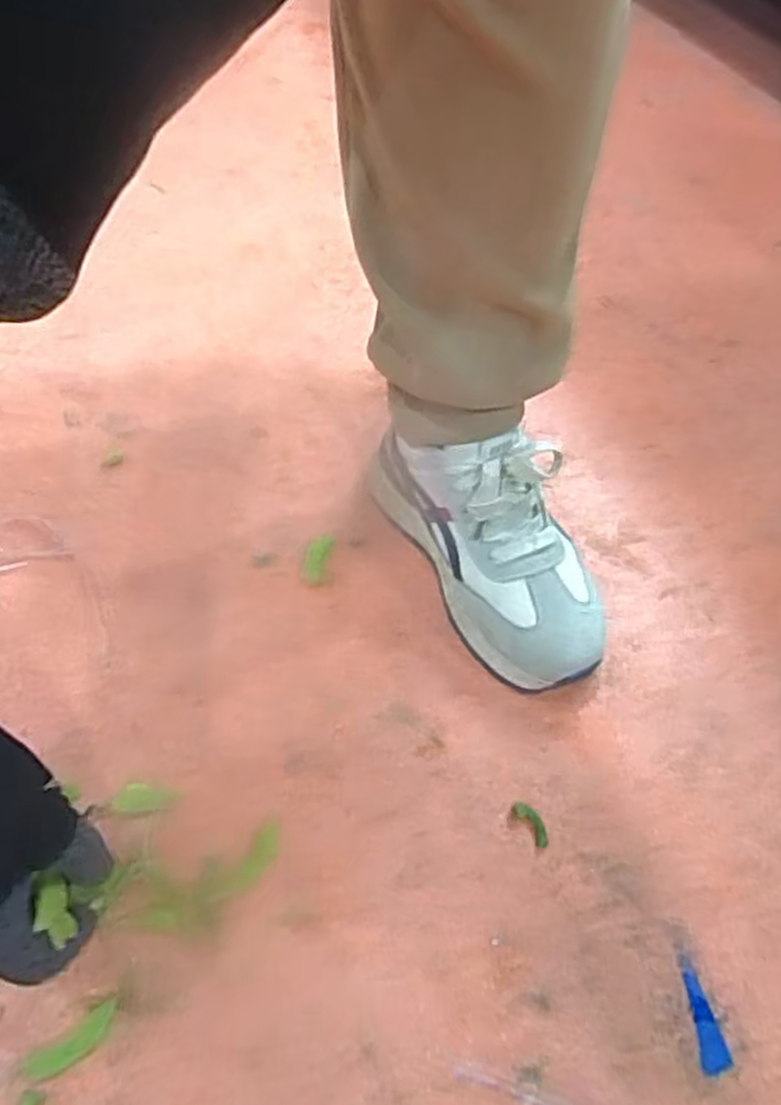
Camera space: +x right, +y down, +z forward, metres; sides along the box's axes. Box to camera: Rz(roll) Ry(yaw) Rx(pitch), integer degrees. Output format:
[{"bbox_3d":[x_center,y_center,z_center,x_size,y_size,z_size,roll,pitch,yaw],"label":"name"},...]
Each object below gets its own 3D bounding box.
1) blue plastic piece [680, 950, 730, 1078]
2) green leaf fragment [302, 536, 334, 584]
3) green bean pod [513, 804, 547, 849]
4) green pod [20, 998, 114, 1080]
[{"bbox_3d":[0.157,0.230,0.393,0.013,0.004,0.052,0,52,-3],"label":"blue plastic piece"},{"bbox_3d":[-0.055,0.004,0.575,0.018,0.004,0.043,11,52,6],"label":"green leaf fragment"},{"bbox_3d":[0.082,0.155,0.452,0.011,0.004,0.028,-25,57,-21],"label":"green bean pod"},{"bbox_3d":[-0.152,0.234,0.374,0.044,0.004,0.016,-29,58,-23],"label":"green pod"}]

